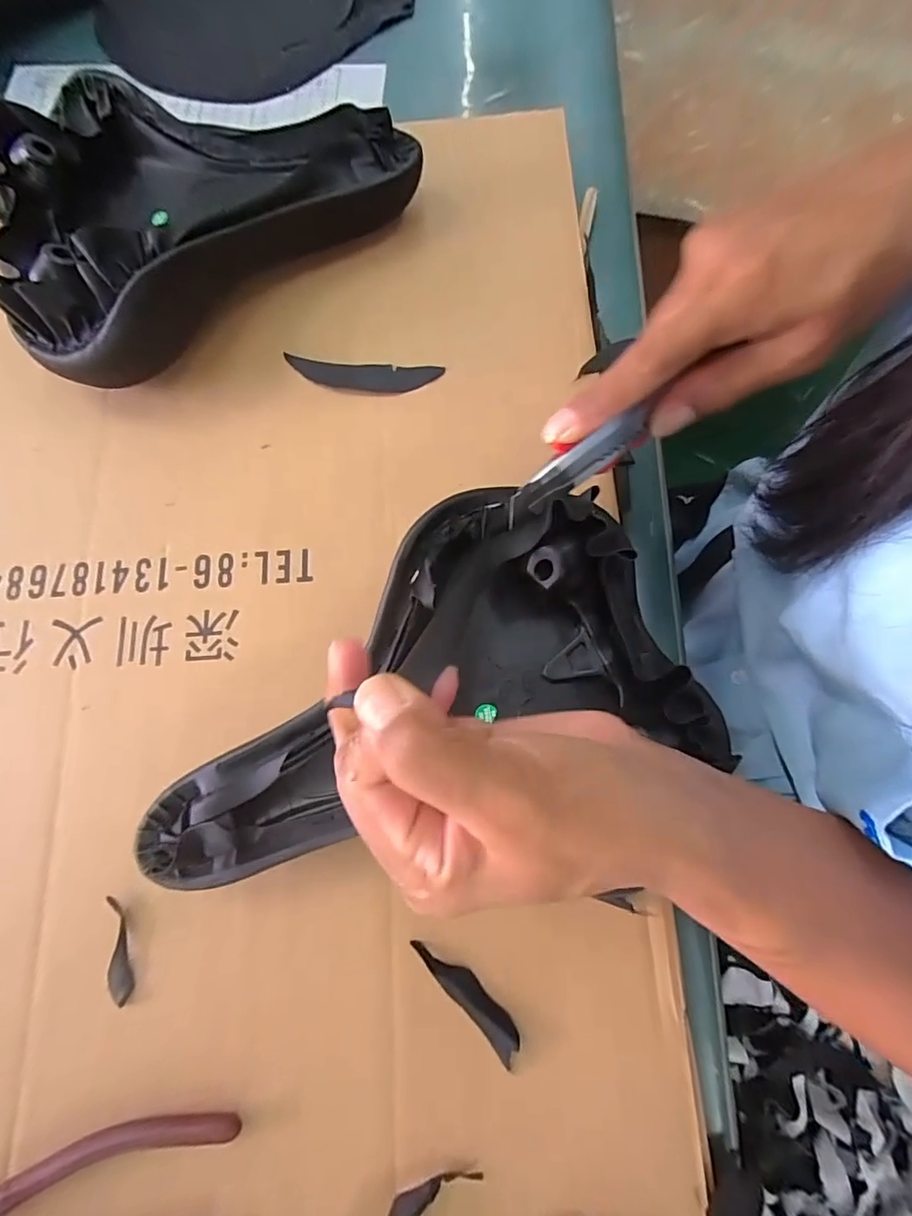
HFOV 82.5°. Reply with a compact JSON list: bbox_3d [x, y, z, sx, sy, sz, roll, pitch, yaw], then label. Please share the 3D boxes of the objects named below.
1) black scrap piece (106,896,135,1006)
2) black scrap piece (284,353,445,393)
[{"bbox_3d":[-0.158,0.159,0.241,0.009,0.004,0.045,-16,75,-2],"label":"black scrap piece"},{"bbox_3d":[-0.056,-0.140,0.314,0.092,0.004,0.021,4,76,3],"label":"black scrap piece"}]

